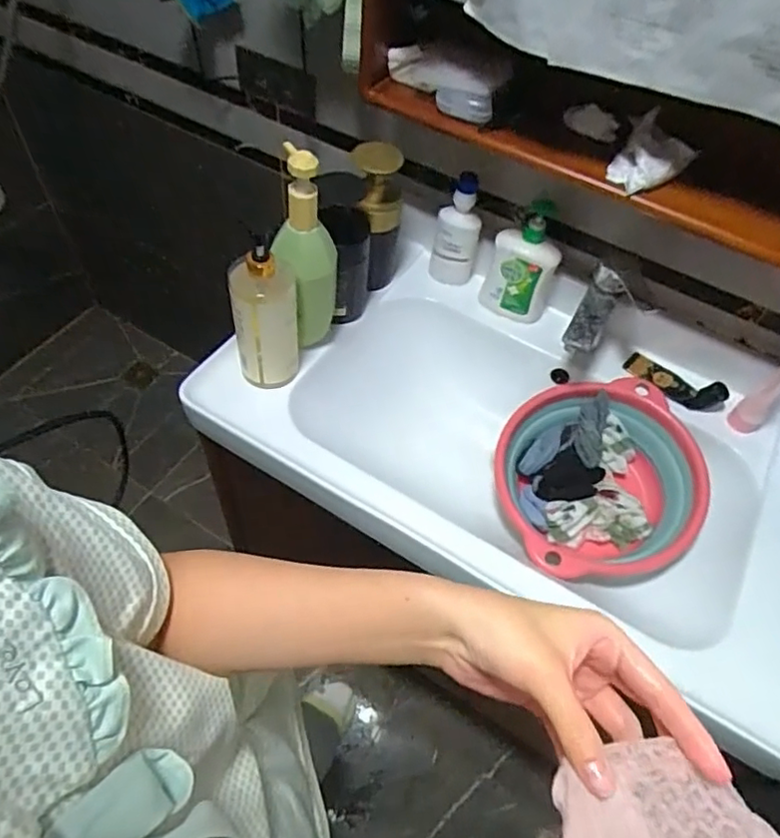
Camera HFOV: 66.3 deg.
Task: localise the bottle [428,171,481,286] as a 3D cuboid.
[{"bbox_3d":[0.101,-0.284,0.903,0.066,0.169,0.066,9,55,2],"label":"bottle"}]

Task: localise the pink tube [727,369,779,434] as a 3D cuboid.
[{"bbox_3d":[0.495,-0.037,0.772,0.035,0.148,0.039,-35,65,-25],"label":"pink tube"}]

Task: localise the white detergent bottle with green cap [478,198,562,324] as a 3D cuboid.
[{"bbox_3d":[0.199,-0.230,0.877,0.096,0.174,0.084,25,57,13],"label":"white detergent bottle with green cap"}]

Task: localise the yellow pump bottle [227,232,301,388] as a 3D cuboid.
[{"bbox_3d":[-0.150,-0.123,0.723,0.076,0.177,0.069,-3,56,-6],"label":"yellow pump bottle"}]

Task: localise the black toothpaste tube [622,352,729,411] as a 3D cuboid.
[{"bbox_3d":[0.404,-0.053,0.855,0.029,0.040,0.141,-38,53,-26],"label":"black toothpaste tube"}]

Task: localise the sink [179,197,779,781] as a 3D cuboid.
[{"bbox_3d":[0.194,0.064,0.867,0.798,0.262,0.486,28,58,15],"label":"sink"}]

